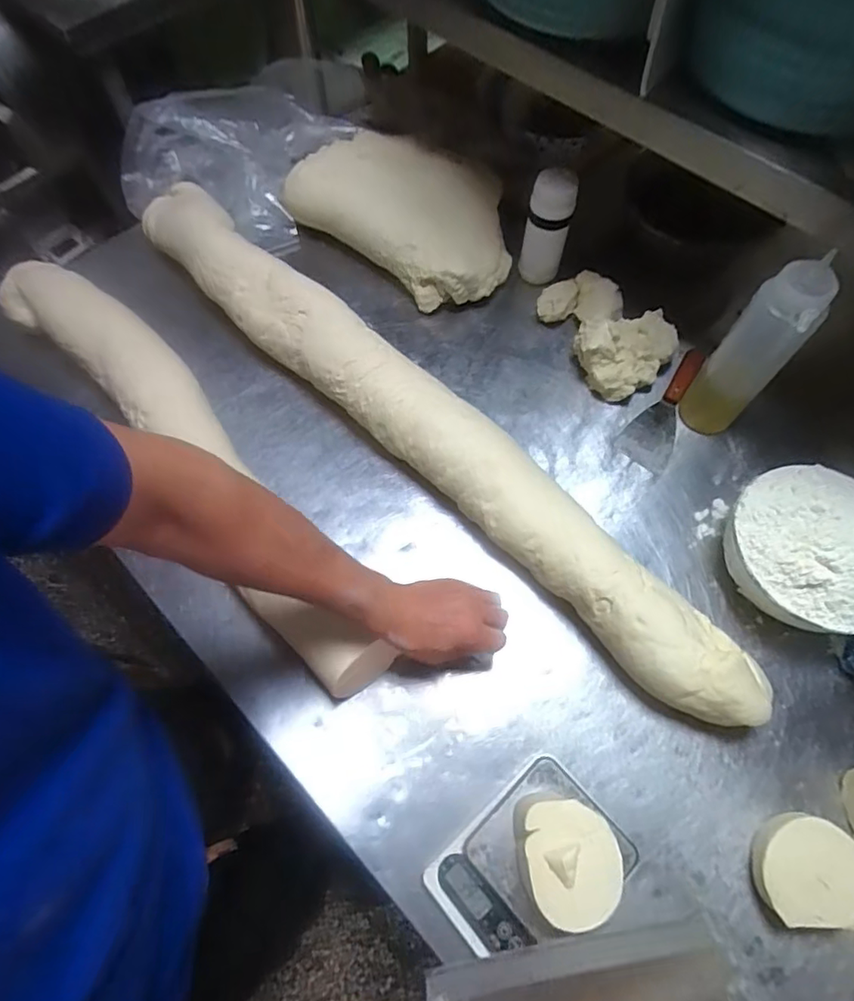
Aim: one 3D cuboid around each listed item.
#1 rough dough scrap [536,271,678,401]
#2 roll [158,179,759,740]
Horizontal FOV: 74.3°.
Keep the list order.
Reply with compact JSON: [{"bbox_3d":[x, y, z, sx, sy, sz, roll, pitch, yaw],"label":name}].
[{"bbox_3d":[0.249,-0.250,0.797,0.131,0.067,0.211,-29,69,-13],"label":"rough dough scrap"},{"bbox_3d":[-0.055,-0.136,0.733,0.119,0.086,1.096,-42,72,-17],"label":"roll"}]

